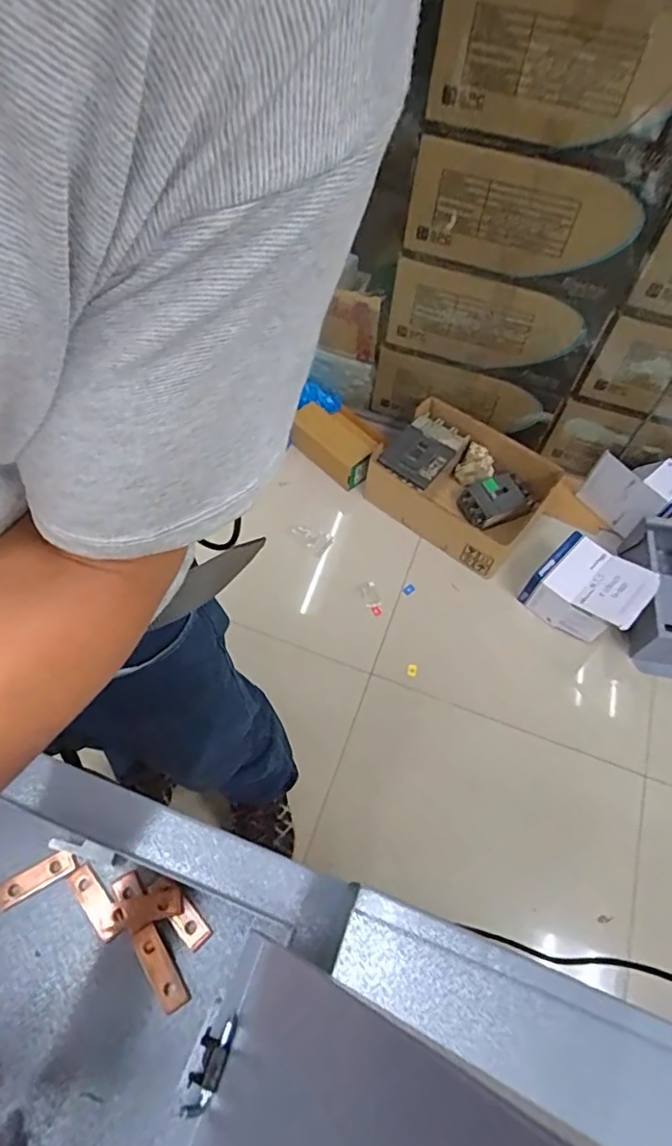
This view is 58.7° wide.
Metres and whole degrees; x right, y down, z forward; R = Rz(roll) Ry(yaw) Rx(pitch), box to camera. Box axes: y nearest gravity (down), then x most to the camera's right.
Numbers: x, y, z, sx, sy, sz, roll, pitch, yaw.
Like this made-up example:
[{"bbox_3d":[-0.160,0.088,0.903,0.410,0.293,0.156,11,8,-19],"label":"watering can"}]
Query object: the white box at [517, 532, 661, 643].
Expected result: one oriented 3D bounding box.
[{"bbox_3d":[0.572,0.042,1.364,0.217,0.167,0.176,41,64,18],"label":"white box"}]

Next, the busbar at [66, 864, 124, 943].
[{"bbox_3d":[-0.192,0.263,0.477,0.021,0.004,0.060,-37,68,-23],"label":"busbar"}]

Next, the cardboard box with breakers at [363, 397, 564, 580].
[{"bbox_3d":[0.299,-0.224,1.506,0.414,0.141,0.304,35,63,16],"label":"cardboard box with breakers"}]

